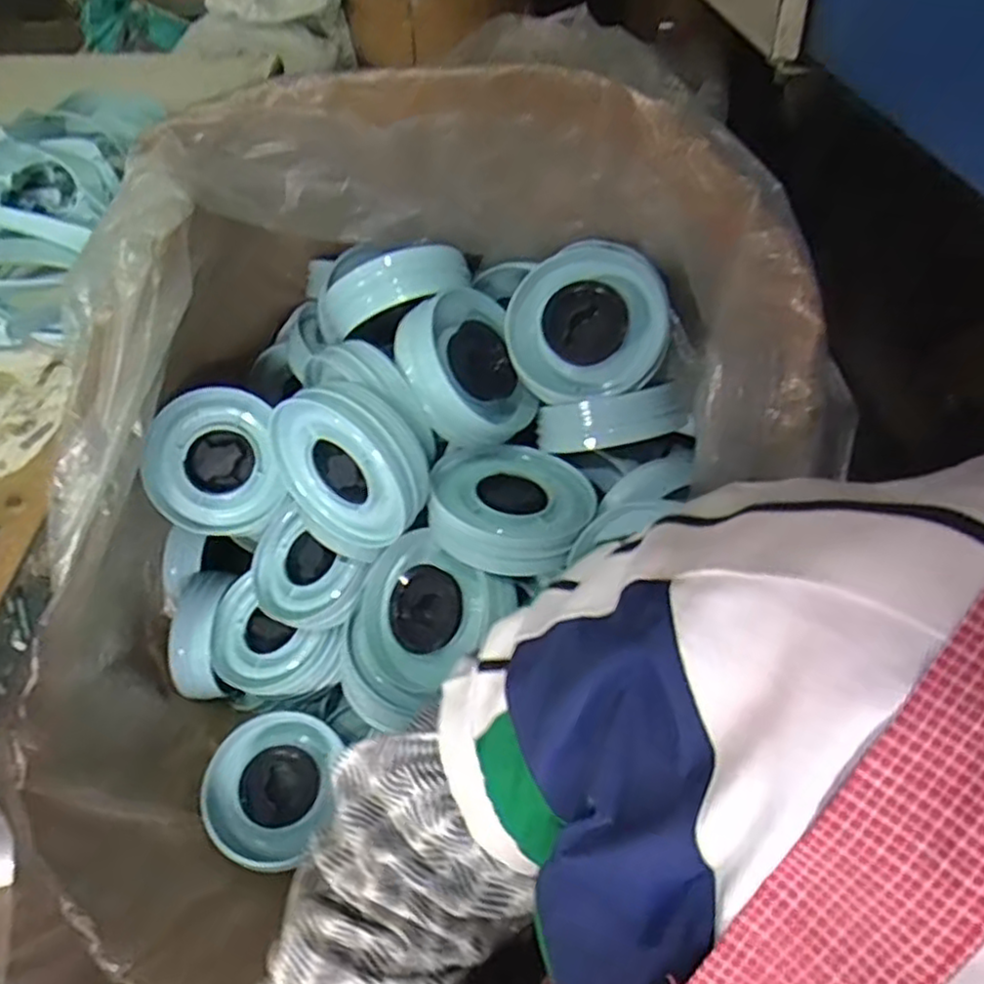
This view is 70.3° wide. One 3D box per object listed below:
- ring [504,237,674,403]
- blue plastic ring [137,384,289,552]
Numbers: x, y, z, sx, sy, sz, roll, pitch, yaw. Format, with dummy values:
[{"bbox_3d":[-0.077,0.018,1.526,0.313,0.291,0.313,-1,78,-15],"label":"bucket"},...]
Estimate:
[{"bbox_3d":[0.082,-0.146,0.592,0.133,0.041,0.140,0,86,6],"label":"ring"},{"bbox_3d":[-0.255,-0.028,0.653,0.126,0.134,0.034,23,1,-15],"label":"blue plastic ring"}]

